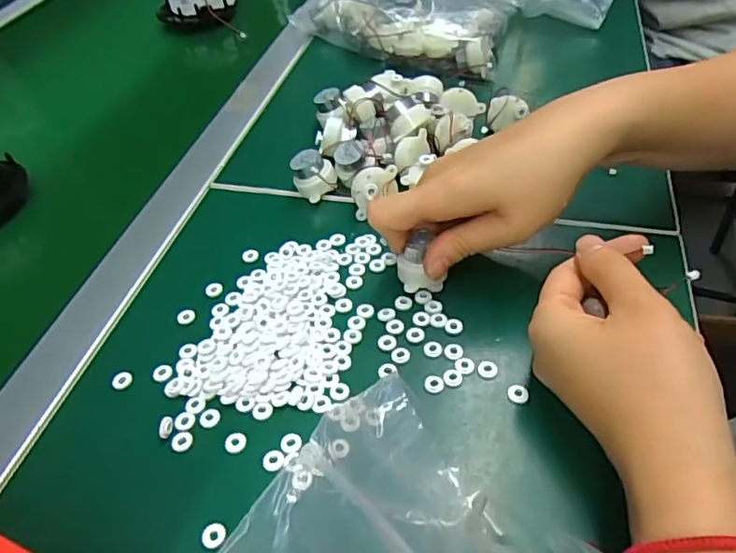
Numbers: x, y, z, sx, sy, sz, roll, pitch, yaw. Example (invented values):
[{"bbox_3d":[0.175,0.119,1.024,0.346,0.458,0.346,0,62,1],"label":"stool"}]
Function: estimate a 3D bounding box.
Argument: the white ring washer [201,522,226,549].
[{"bbox_3d":[-0.072,0.121,0.255,0.011,0.004,0.011,-2,48,3],"label":"white ring washer"}]

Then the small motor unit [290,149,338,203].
[{"bbox_3d":[-0.040,-0.074,0.415,0.031,0.035,0.025,-5,48,0],"label":"small motor unit"}]

